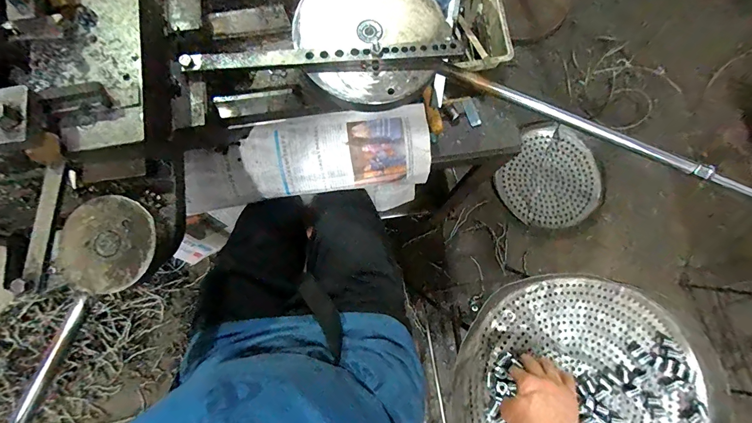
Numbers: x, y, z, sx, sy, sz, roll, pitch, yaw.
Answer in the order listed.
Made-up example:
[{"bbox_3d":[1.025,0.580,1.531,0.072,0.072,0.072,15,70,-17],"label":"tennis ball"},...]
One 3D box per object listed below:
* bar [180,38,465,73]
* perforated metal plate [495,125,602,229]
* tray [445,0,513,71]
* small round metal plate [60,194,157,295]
[{"bbox_3d":[-0.063,-0.188,0.423,0.327,0.018,0.027,-5,79,-1],"label":"bar"},{"bbox_3d":[0.642,-0.113,1.283,0.339,0.018,0.352,0,85,-1],"label":"perforated metal plate"},{"bbox_3d":[0.156,-0.309,0.570,0.107,0.058,0.181,-7,79,-2],"label":"tray"},{"bbox_3d":[-0.274,0.032,0.362,0.093,0.008,0.096,0,79,0],"label":"small round metal plate"}]

